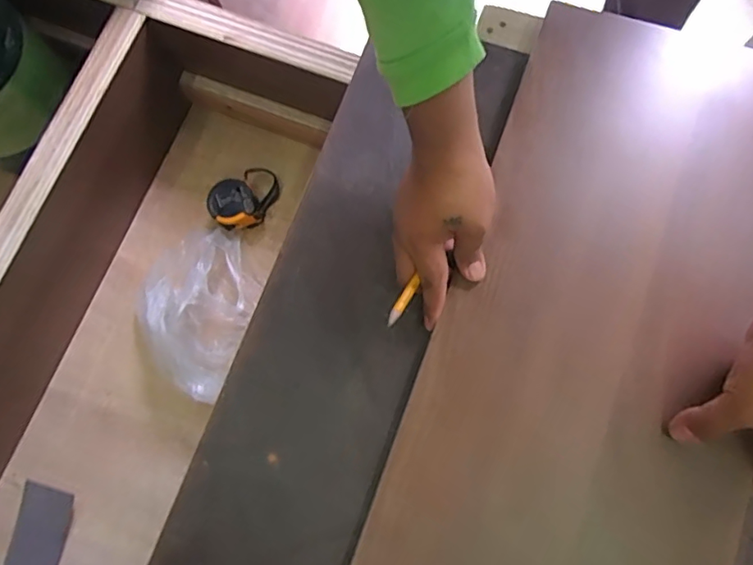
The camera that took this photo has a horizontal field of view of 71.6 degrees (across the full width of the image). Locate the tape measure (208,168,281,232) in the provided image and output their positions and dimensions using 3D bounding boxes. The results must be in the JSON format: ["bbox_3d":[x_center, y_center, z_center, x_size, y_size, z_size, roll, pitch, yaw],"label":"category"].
[{"bbox_3d":[-0.166,-0.107,0.661,0.090,0.035,0.062,-40,78,-5],"label":"tape measure"}]

